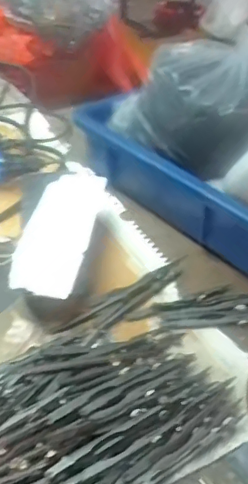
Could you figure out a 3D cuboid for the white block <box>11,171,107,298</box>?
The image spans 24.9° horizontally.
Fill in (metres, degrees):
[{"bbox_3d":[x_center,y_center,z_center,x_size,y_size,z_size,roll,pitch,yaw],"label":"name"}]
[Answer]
[{"bbox_3d":[-0.060,-0.007,0.548,0.060,0.044,0.187,7,39,6],"label":"white block"}]

